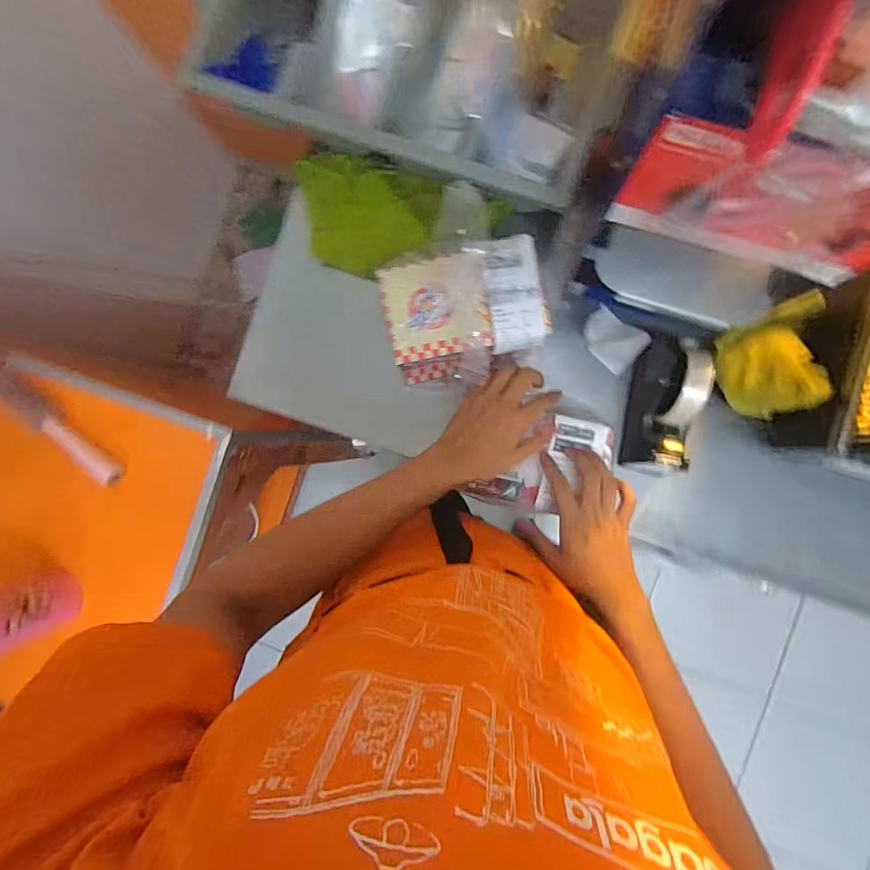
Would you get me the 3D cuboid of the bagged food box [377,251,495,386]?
[{"bbox_3d":[0.005,-0.128,0.530,0.113,0.074,0.129,-9,88,6],"label":"bagged food box"}]

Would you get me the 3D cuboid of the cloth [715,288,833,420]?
[{"bbox_3d":[0.382,-0.087,0.531,0.102,0.034,0.124,-7,79,50],"label":"cloth"}]

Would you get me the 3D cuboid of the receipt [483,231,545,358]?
[{"bbox_3d":[0.086,-0.156,0.504,0.057,0.016,0.123,-8,88,6],"label":"receipt"}]

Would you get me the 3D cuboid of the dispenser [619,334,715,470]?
[{"bbox_3d":[0.273,-0.035,0.548,0.057,0.102,0.153,8,90,6],"label":"dispenser"}]

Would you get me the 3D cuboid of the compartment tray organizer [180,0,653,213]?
[{"bbox_3d":[-0.027,-0.476,0.577,0.484,0.094,0.258,22,91,6],"label":"compartment tray organizer"}]

